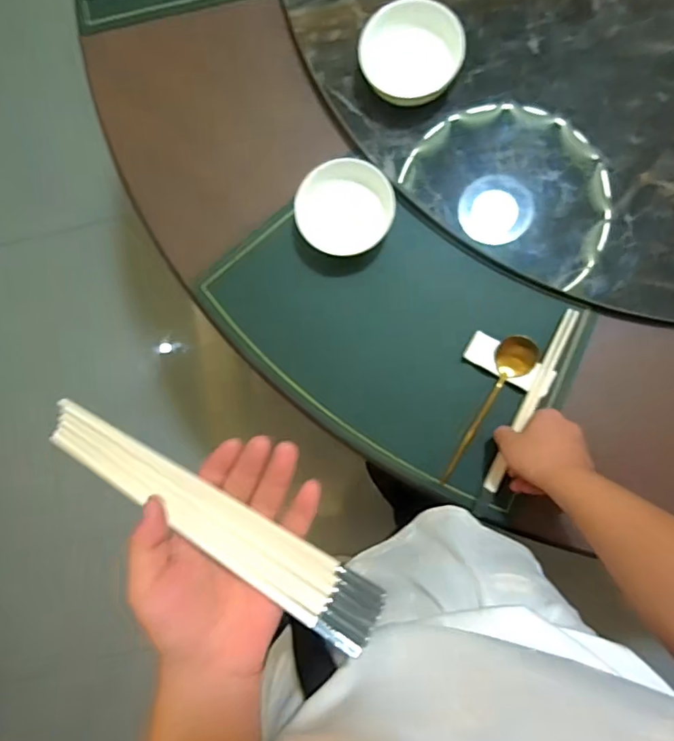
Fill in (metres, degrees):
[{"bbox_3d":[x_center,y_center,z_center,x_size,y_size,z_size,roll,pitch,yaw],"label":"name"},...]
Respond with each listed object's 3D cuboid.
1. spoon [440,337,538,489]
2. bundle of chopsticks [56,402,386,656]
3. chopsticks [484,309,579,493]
[{"bbox_3d":[0.182,0.049,0.650,0.047,0.027,0.197,27,106,5],"label":"spoon"},{"bbox_3d":[-0.092,0.103,0.378,0.268,0.015,0.043,30,90,12],"label":"bundle of chopsticks"},{"bbox_3d":[0.232,0.037,0.634,0.018,0.018,0.233,26,91,5],"label":"chopsticks"}]

